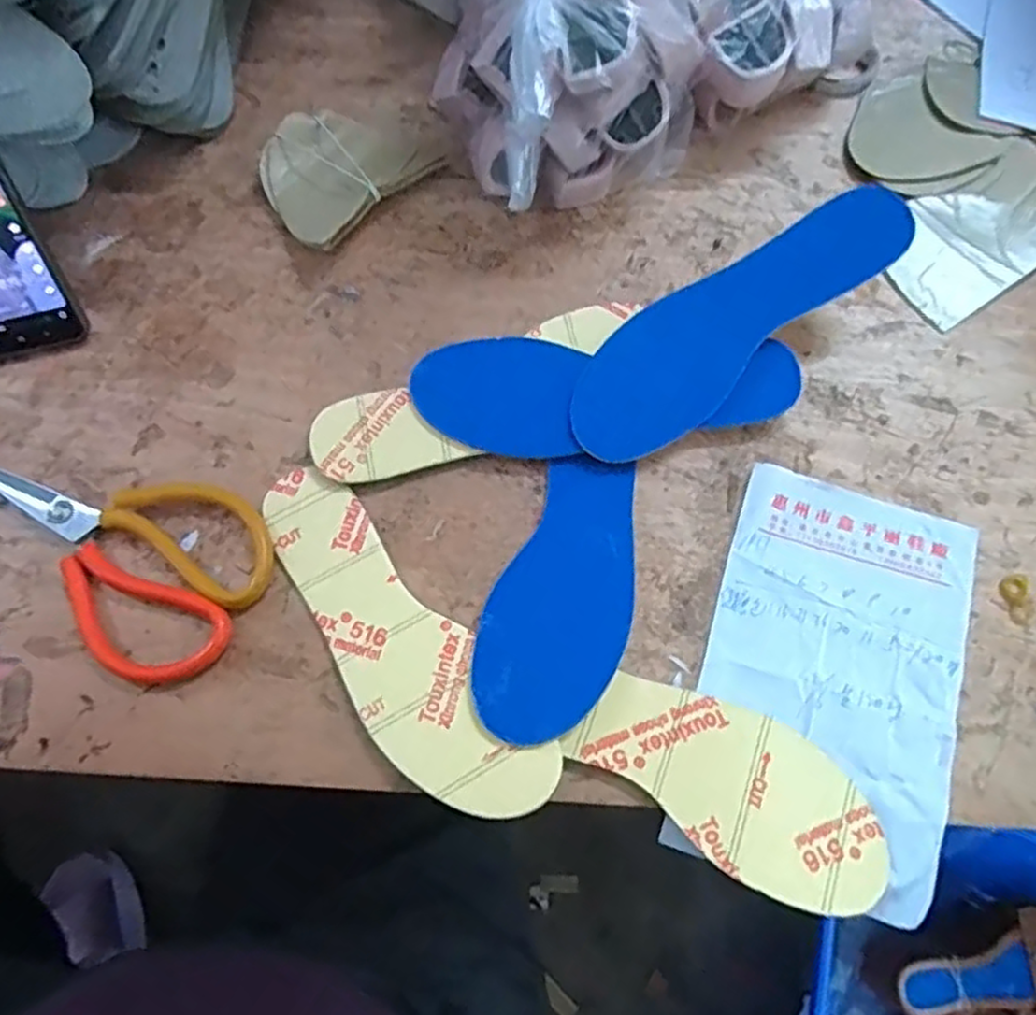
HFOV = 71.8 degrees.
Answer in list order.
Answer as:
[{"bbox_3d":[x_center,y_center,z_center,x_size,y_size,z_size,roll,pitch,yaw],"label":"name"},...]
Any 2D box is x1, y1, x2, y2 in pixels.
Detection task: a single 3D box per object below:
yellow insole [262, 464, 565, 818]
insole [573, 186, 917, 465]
[{"bbox_3d":[-0.067,0.069,0.371,0.062,0.007,0.212,-38,69,-11],"label":"yellow insole"},{"bbox_3d":[0.121,-0.109,0.409,0.216,0.009,0.069,-40,80,2],"label":"insole"}]

